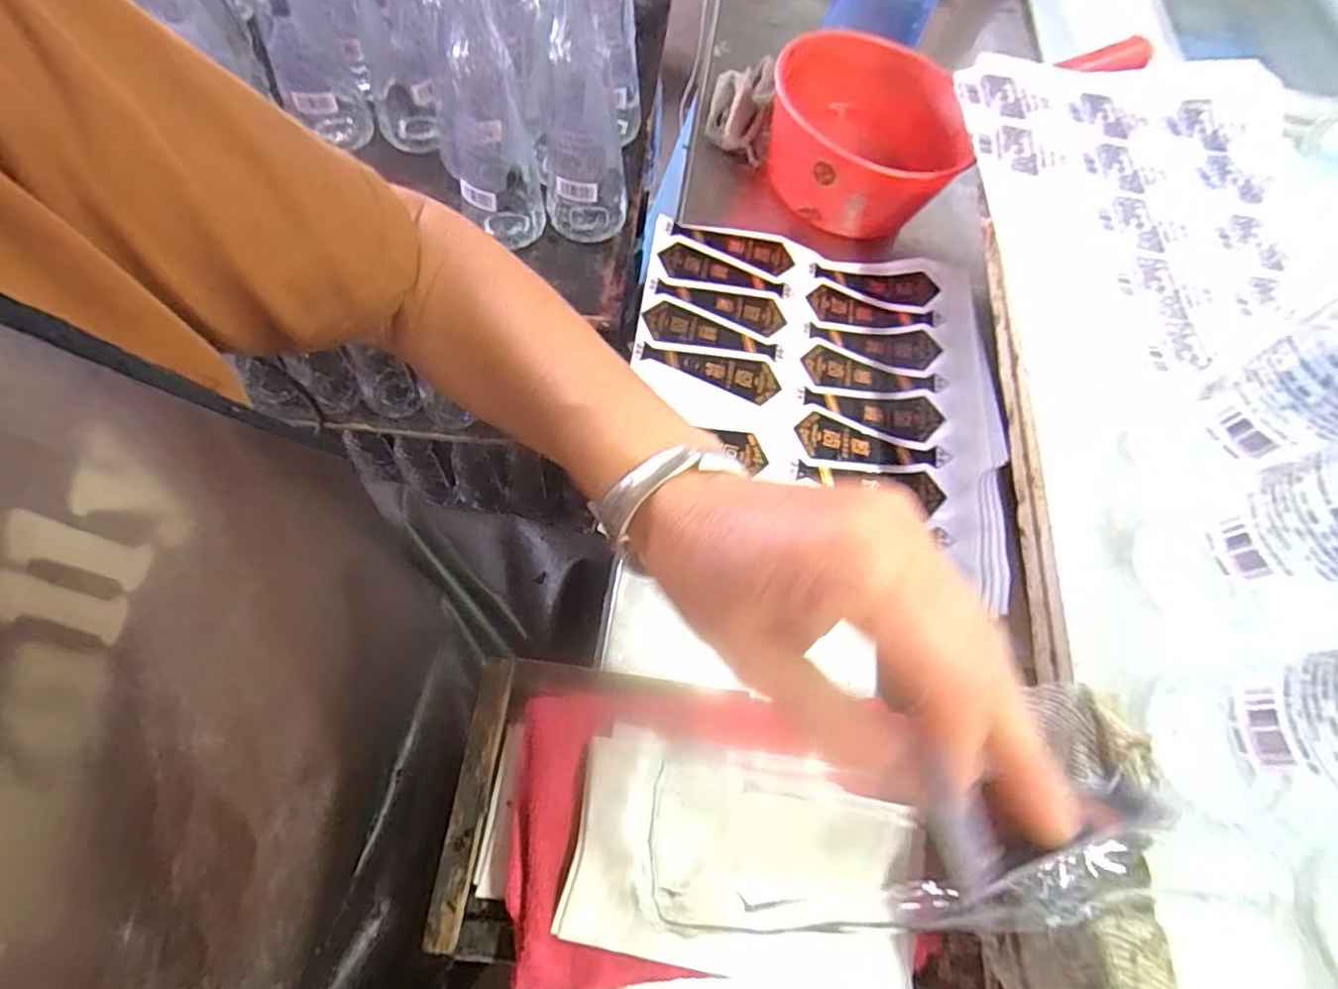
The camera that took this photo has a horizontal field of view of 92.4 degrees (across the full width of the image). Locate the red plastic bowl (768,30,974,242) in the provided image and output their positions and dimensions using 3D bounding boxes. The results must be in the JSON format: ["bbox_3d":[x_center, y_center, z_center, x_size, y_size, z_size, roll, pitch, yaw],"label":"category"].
[{"bbox_3d":[0.159,-0.298,0.532,0.153,0.080,0.165,2,63,-5],"label":"red plastic bowl"}]

